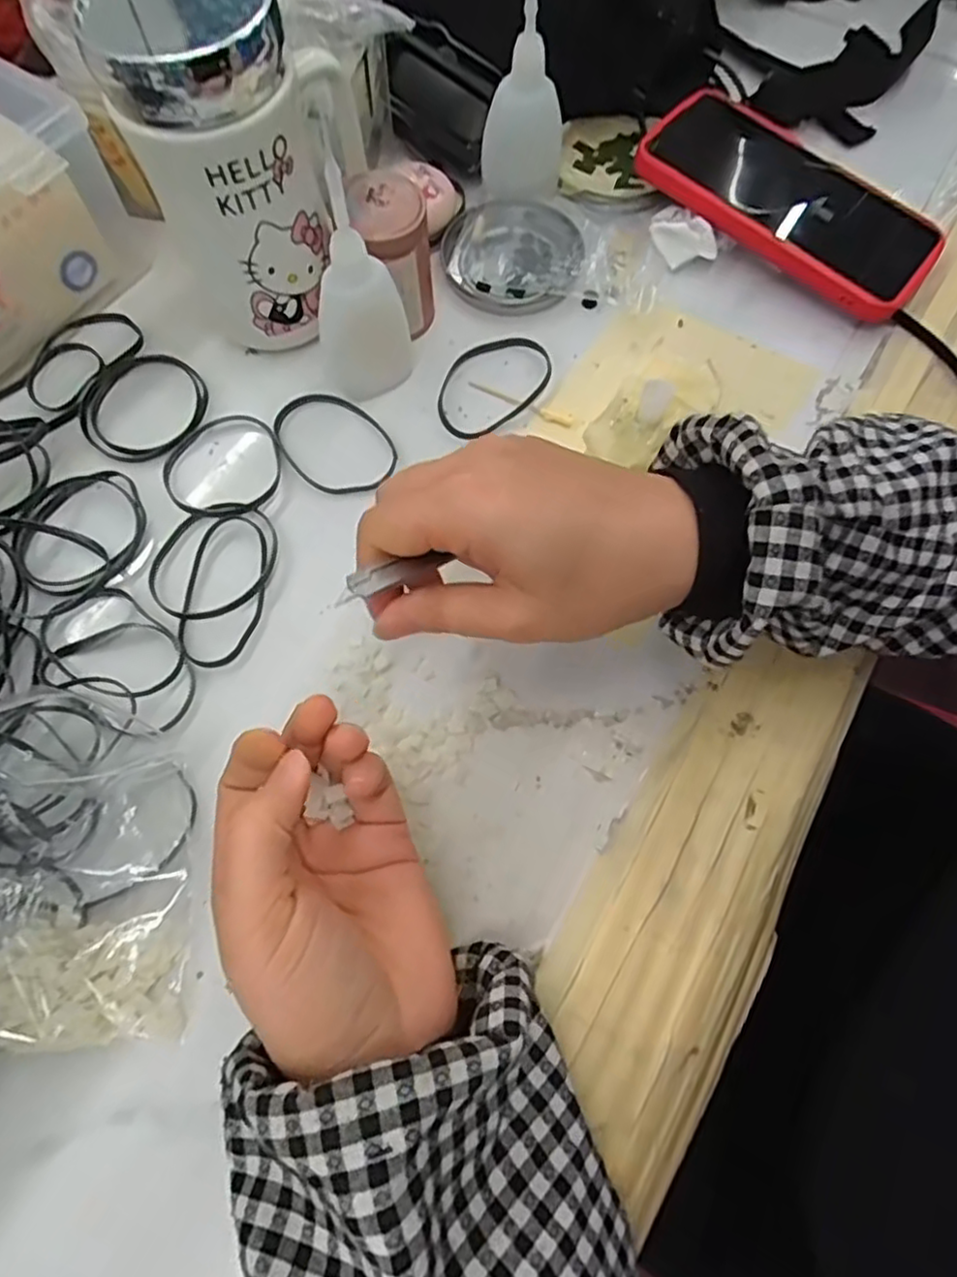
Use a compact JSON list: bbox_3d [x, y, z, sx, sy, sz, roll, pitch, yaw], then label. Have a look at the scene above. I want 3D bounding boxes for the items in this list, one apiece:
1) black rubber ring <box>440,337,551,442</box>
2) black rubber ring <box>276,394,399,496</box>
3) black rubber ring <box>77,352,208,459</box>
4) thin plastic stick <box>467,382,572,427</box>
[{"bbox_3d":[0.006,-0.135,0.353,0.070,0.006,0.046,-37,75,-12],"label":"black rubber ring"},{"bbox_3d":[-0.074,-0.099,0.342,0.068,0.004,0.049,43,76,13],"label":"black rubber ring"},{"bbox_3d":[-0.174,-0.125,0.352,0.060,0.006,0.073,5,71,1],"label":"black rubber ring"},{"bbox_3d":[0.022,-0.123,0.350,0.058,0.004,0.006,26,73,8],"label":"thin plastic stick"}]

